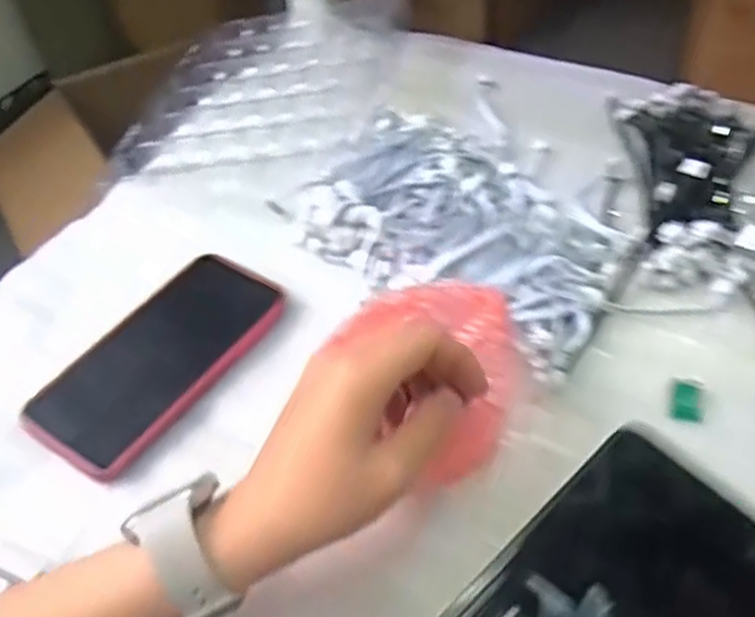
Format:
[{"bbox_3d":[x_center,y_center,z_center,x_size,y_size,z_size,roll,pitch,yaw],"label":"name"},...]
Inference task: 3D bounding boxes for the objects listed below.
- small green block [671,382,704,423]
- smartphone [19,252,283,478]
[{"bbox_3d":[0.181,0.054,0.437,0.016,0.004,0.026,14,50,15],"label":"small green block"},{"bbox_3d":[-0.134,0.029,0.470,0.083,0.008,0.167,24,53,23],"label":"smartphone"}]

